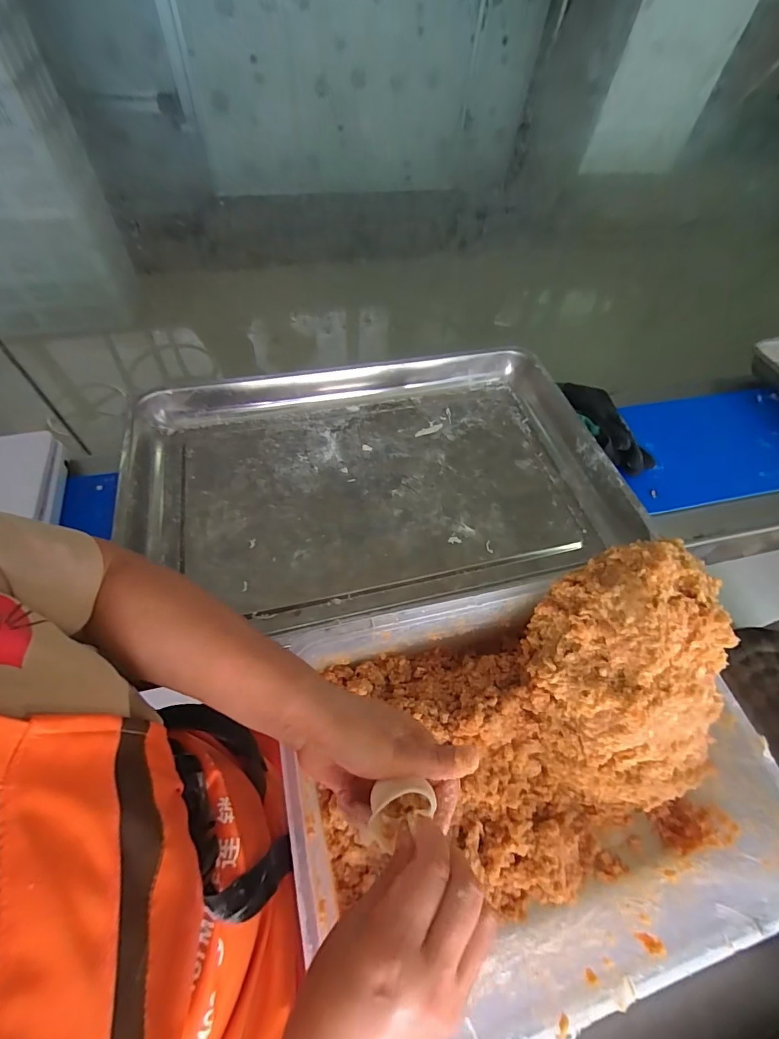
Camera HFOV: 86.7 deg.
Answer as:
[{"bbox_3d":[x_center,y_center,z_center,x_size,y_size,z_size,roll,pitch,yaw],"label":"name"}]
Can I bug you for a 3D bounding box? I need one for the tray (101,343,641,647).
[{"bbox_3d":[-0.018,-0.061,0.529,0.567,0.052,0.348,-11,59,-11],"label":"tray"}]

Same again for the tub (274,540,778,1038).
[{"bbox_3d":[0.139,0.188,0.337,0.331,0.221,0.271,-10,59,-10],"label":"tub"}]

